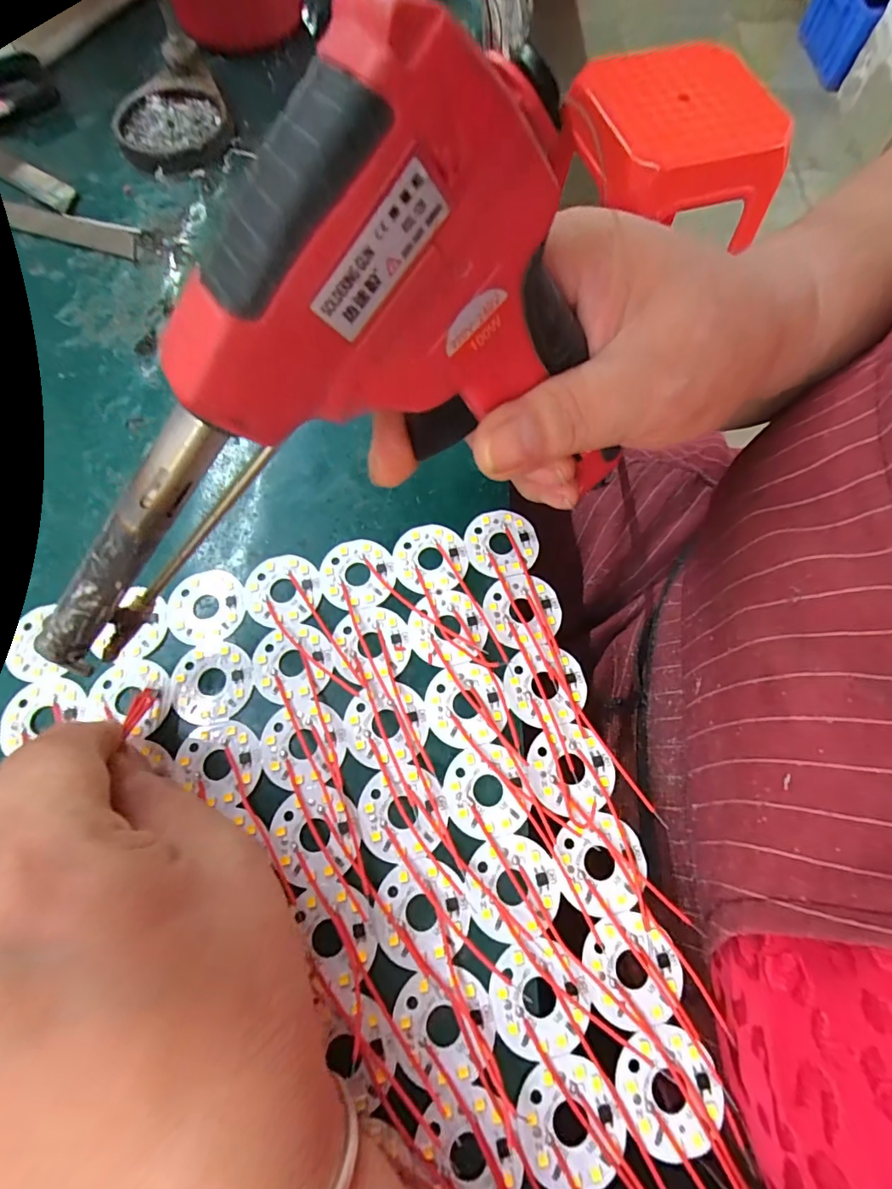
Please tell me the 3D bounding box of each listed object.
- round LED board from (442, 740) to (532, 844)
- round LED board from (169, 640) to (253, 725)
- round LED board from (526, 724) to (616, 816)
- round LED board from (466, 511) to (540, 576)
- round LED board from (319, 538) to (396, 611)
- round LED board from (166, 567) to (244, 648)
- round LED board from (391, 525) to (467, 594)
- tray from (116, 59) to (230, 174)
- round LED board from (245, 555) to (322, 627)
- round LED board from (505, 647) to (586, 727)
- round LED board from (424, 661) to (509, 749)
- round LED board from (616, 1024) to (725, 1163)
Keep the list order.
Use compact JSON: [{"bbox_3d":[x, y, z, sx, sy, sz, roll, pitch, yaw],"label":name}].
[{"bbox_3d":[0.014,0.069,0.170,0.029,0.004,0.031,0,70,0],"label":"round LED board"},{"bbox_3d":[-0.090,0.033,0.183,0.030,0.004,0.031,0,70,0],"label":"round LED board"},{"bbox_3d":[0.045,0.062,0.173,0.031,0.004,0.031,0,70,0],"label":"round LED board"},{"bbox_3d":[0.023,-0.022,0.203,0.030,0.004,0.029,0,70,0],"label":"round LED board"},{"bbox_3d":[-0.036,-0.009,0.198,0.030,0.004,0.031,0,70,0],"label":"round LED board"},{"bbox_3d":[-0.097,0.005,0.194,0.030,0.004,0.030,0,70,0],"label":"round LED board"},{"bbox_3d":[-0.006,-0.016,0.201,0.030,0.004,0.029,-9,70,-4],"label":"round LED board"},{"bbox_3d":[-0.167,-0.291,0.297,0.064,0.013,0.080,-14,71,-5],"label":"tray"},{"bbox_3d":[-0.067,-0.003,0.196,0.030,0.004,0.031,0,70,0],"label":"round LED board"},{"bbox_3d":[0.038,0.034,0.183,0.031,0.004,0.029,0,70,0],"label":"round LED board"},{"bbox_3d":[0.008,0.041,0.180,0.030,0.004,0.031,0,70,0],"label":"round LED board"},{"bbox_3d":[0.067,0.148,0.144,0.030,0.004,0.030,0,70,0],"label":"round LED board"}]

